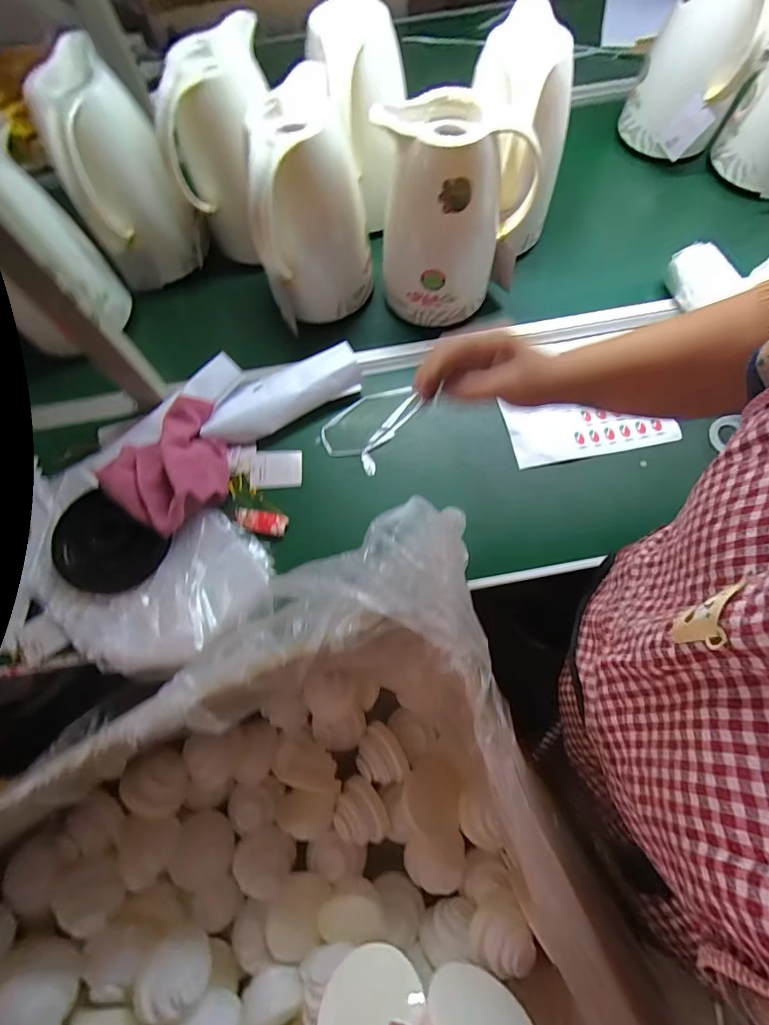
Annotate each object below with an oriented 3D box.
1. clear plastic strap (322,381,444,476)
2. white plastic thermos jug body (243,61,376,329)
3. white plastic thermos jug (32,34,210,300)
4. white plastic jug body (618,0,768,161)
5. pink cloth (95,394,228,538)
[{"bbox_3d":[-0.012,-0.132,0.598,0.099,0.025,0.157,40,76,15],"label":"clear plastic strap"},{"bbox_3d":[-0.104,-0.393,0.567,0.147,0.231,0.131,-21,70,-6],"label":"white plastic thermos jug body"},{"bbox_3d":[-0.373,-0.478,0.606,0.139,0.227,0.143,-25,70,-7],"label":"white plastic thermos jug"},{"bbox_3d":[0.503,-0.730,0.667,0.158,0.241,0.149,26,72,11],"label":"white plastic jug body"},{"bbox_3d":[-0.268,-0.053,0.541,0.168,0.063,0.144,-38,72,-11],"label":"pink cloth"}]

